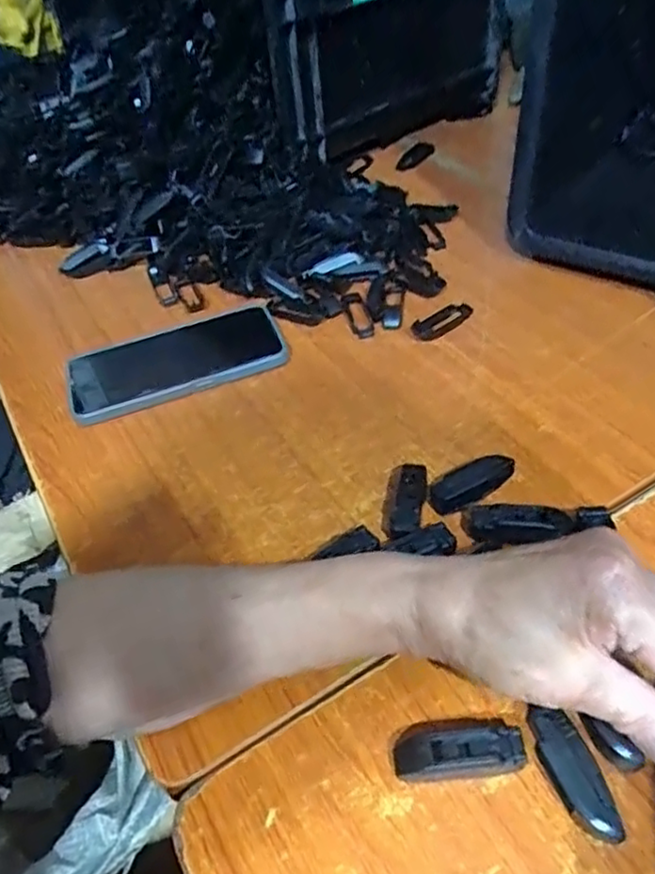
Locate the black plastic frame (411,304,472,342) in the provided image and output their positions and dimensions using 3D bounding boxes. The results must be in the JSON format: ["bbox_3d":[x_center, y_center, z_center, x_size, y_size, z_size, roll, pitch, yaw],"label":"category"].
[{"bbox_3d":[0.092,-0.092,0.516,0.053,0.004,0.023,-25,49,-17],"label":"black plastic frame"}]

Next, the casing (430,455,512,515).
[{"bbox_3d":[0.085,0.027,0.394,0.052,0.018,0.021,-28,50,-20],"label":"casing"}]

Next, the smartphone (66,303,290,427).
[{"bbox_3d":[-0.117,-0.062,0.499,0.161,0.012,0.080,-19,47,-12],"label":"smartphone"}]

